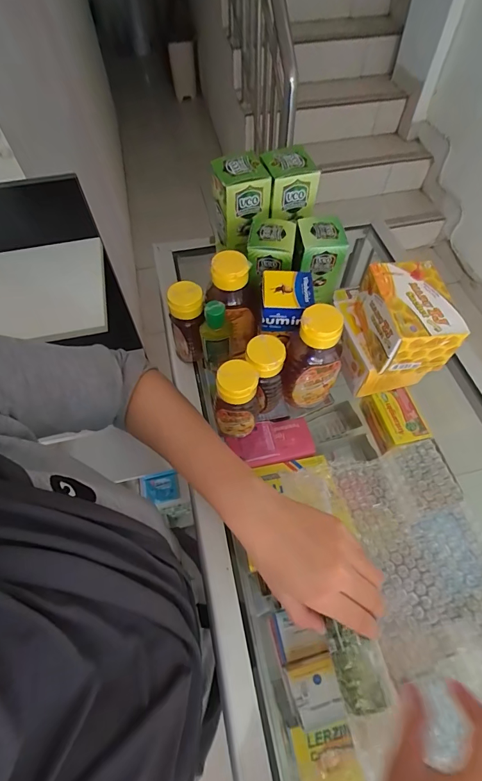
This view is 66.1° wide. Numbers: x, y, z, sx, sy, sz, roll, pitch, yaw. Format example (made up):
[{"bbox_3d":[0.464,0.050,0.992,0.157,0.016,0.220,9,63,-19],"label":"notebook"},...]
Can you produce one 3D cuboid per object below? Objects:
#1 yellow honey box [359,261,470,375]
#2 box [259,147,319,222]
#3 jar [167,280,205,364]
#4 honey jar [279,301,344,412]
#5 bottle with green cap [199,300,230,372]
[{"bbox_3d":[0.175,-0.077,0.395,0.075,0.059,0.102,-2,59,0],"label":"yellow honey box"},{"bbox_3d":[0.055,-0.248,0.446,0.056,0.059,0.056,-17,60,-9],"label":"box"},{"bbox_3d":[-0.062,-0.079,0.440,0.040,0.099,0.035,-7,59,-3],"label":"jar"},{"bbox_3d":[0.076,-0.031,0.393,0.057,0.126,0.049,14,60,10],"label":"honey jar"},{"bbox_3d":[-0.030,-0.064,0.424,0.033,0.095,0.027,-9,59,-4],"label":"bottle with green cap"}]

